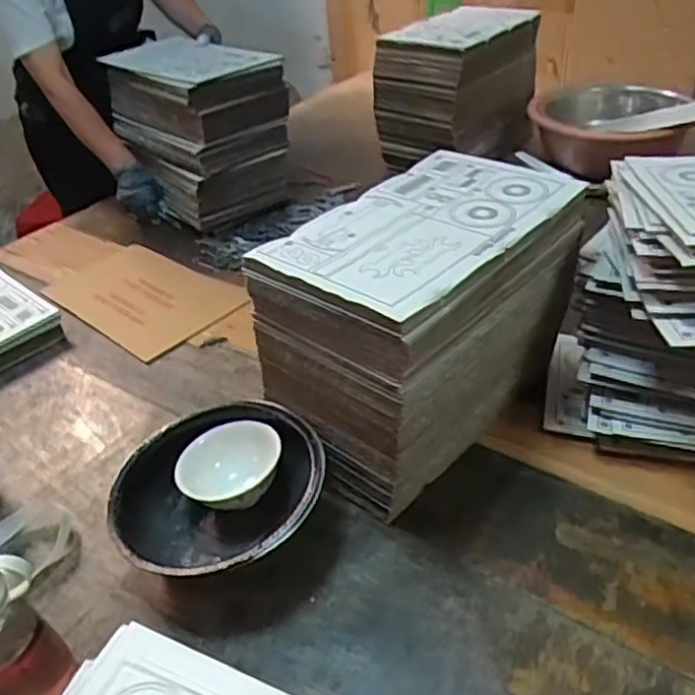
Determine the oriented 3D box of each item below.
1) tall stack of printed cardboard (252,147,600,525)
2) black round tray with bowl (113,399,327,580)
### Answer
[{"bbox_3d":[0.103,-0.032,0.871,0.225,0.303,0.375,24,45,33],"label":"tall stack of printed cardboard"},{"bbox_3d":[-0.147,0.179,0.807,0.241,0.104,0.238,-4,37,3],"label":"black round tray with bowl"}]

